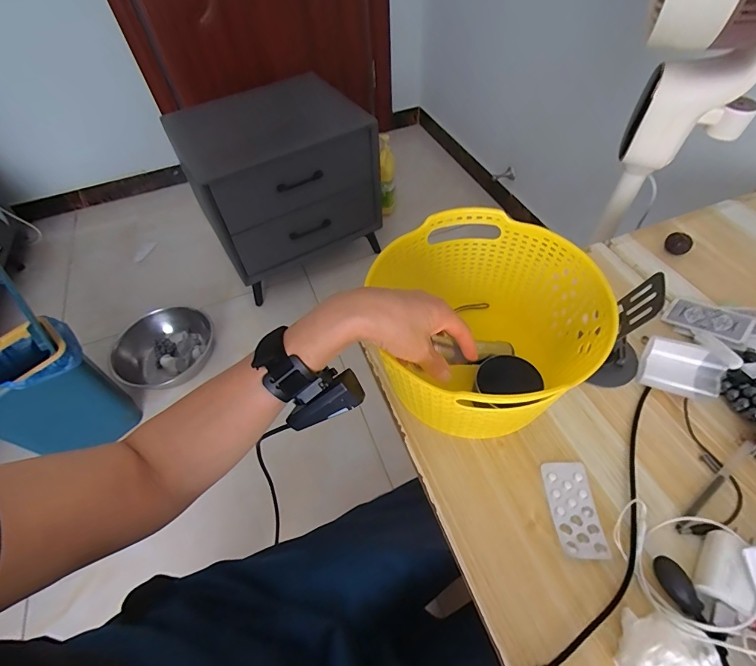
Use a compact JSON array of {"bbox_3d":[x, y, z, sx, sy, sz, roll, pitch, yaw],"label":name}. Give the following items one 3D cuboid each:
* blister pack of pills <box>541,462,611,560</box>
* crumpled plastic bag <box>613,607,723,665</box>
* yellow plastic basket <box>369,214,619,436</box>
[{"bbox_3d":[0.190,0.169,0.387,0.042,0.008,0.087,-2,53,3],"label":"blister pack of pills"},{"bbox_3d":[0.225,0.248,0.309,0.072,0.021,0.047,2,54,6],"label":"crumpled plastic bag"},{"bbox_3d":[0.114,-0.004,0.444,0.220,0.147,0.227,-10,53,-3],"label":"yellow plastic basket"}]

